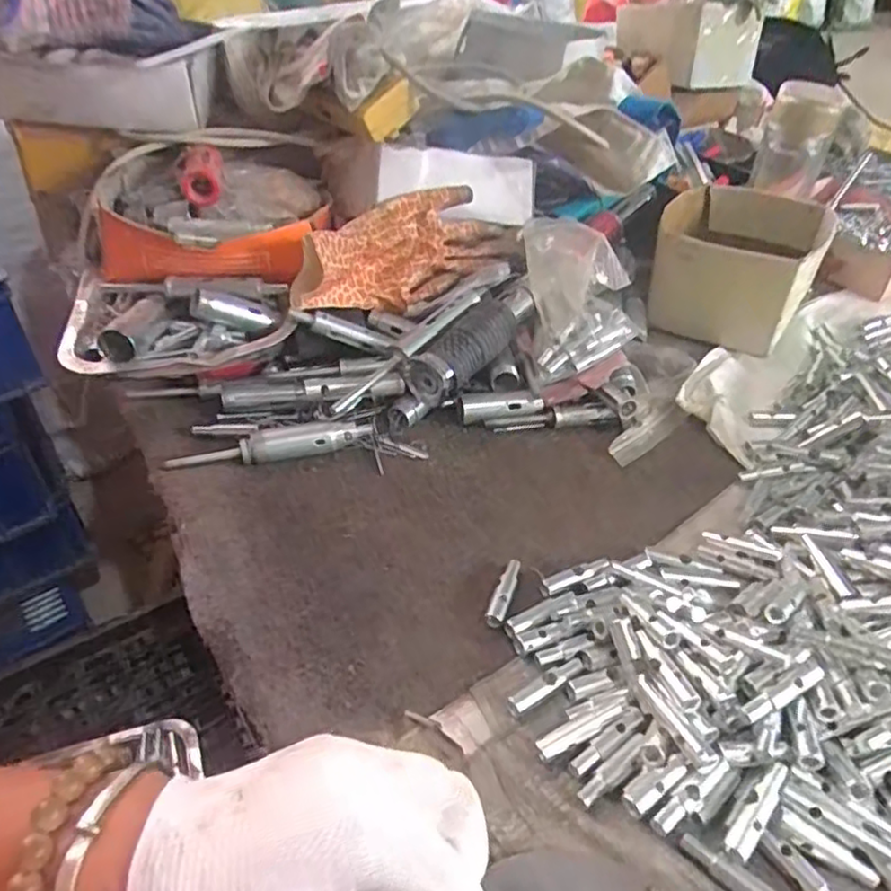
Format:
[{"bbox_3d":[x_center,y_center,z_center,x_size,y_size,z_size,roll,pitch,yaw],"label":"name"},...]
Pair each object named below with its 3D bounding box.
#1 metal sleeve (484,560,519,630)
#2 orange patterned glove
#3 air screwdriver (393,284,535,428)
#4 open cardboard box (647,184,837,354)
[{"bbox_3d":[0.037,0.092,0.424,0.012,0.008,0.052,13,43,13],"label":"metal sleeve"},{"bbox_3d":[-0.030,-0.170,0.583,0.225,0.068,0.072,-16,45,-19],"label":"orange patterned glove"},{"bbox_3d":[0.019,-0.080,0.558,0.043,0.053,0.175,30,61,28],"label":"air screwdriver"},{"bbox_3d":[0.291,-0.187,0.677,0.139,0.087,0.156,21,45,21],"label":"open cardboard box"}]

